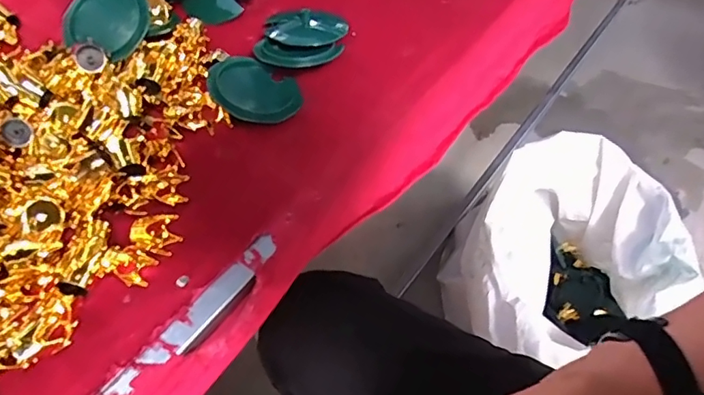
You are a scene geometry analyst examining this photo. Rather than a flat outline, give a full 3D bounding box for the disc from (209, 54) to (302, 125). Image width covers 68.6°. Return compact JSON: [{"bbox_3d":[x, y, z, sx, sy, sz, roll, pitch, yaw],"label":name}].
[{"bbox_3d":[-0.080,-0.088,0.422,0.076,0.009,0.064,24,46,-5],"label":"disc"}]

